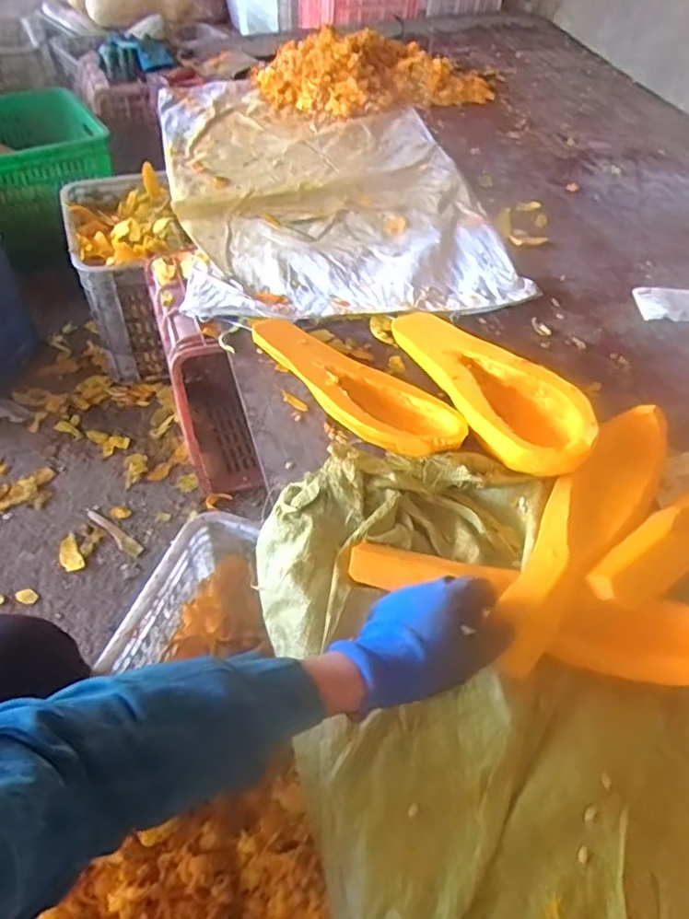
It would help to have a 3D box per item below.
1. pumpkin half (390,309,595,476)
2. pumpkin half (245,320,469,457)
[{"bbox_3d":[0.174,-0.104,0.784,0.121,0.093,0.365,-17,51,-16],"label":"pumpkin half"},{"bbox_3d":[-0.004,-0.100,0.799,0.366,0.070,0.115,37,57,27],"label":"pumpkin half"}]

